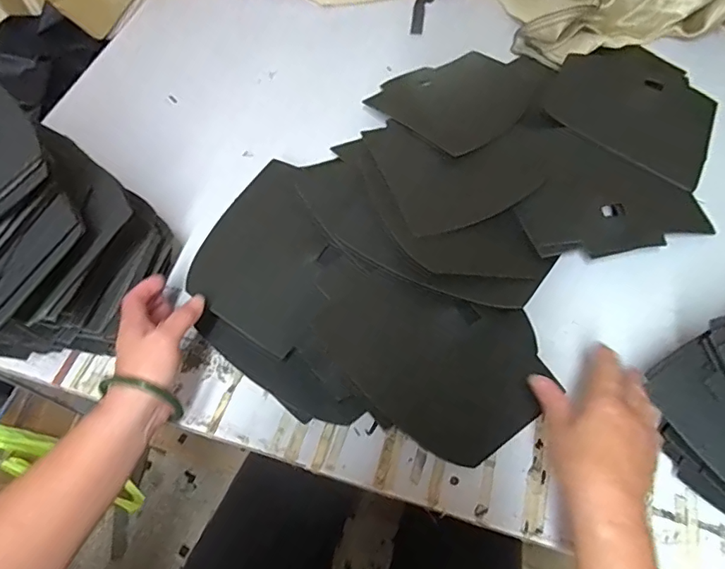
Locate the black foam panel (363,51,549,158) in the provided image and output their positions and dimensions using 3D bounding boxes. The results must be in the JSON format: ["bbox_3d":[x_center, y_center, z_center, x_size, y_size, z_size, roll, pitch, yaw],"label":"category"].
[{"bbox_3d":[0.138,-0.272,0.708,0.187,0.009,0.219,37,64,26],"label":"black foam panel"}]

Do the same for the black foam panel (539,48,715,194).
[{"bbox_3d":[0.378,-0.254,0.686,0.213,0.017,0.225,26,65,17],"label":"black foam panel"}]

